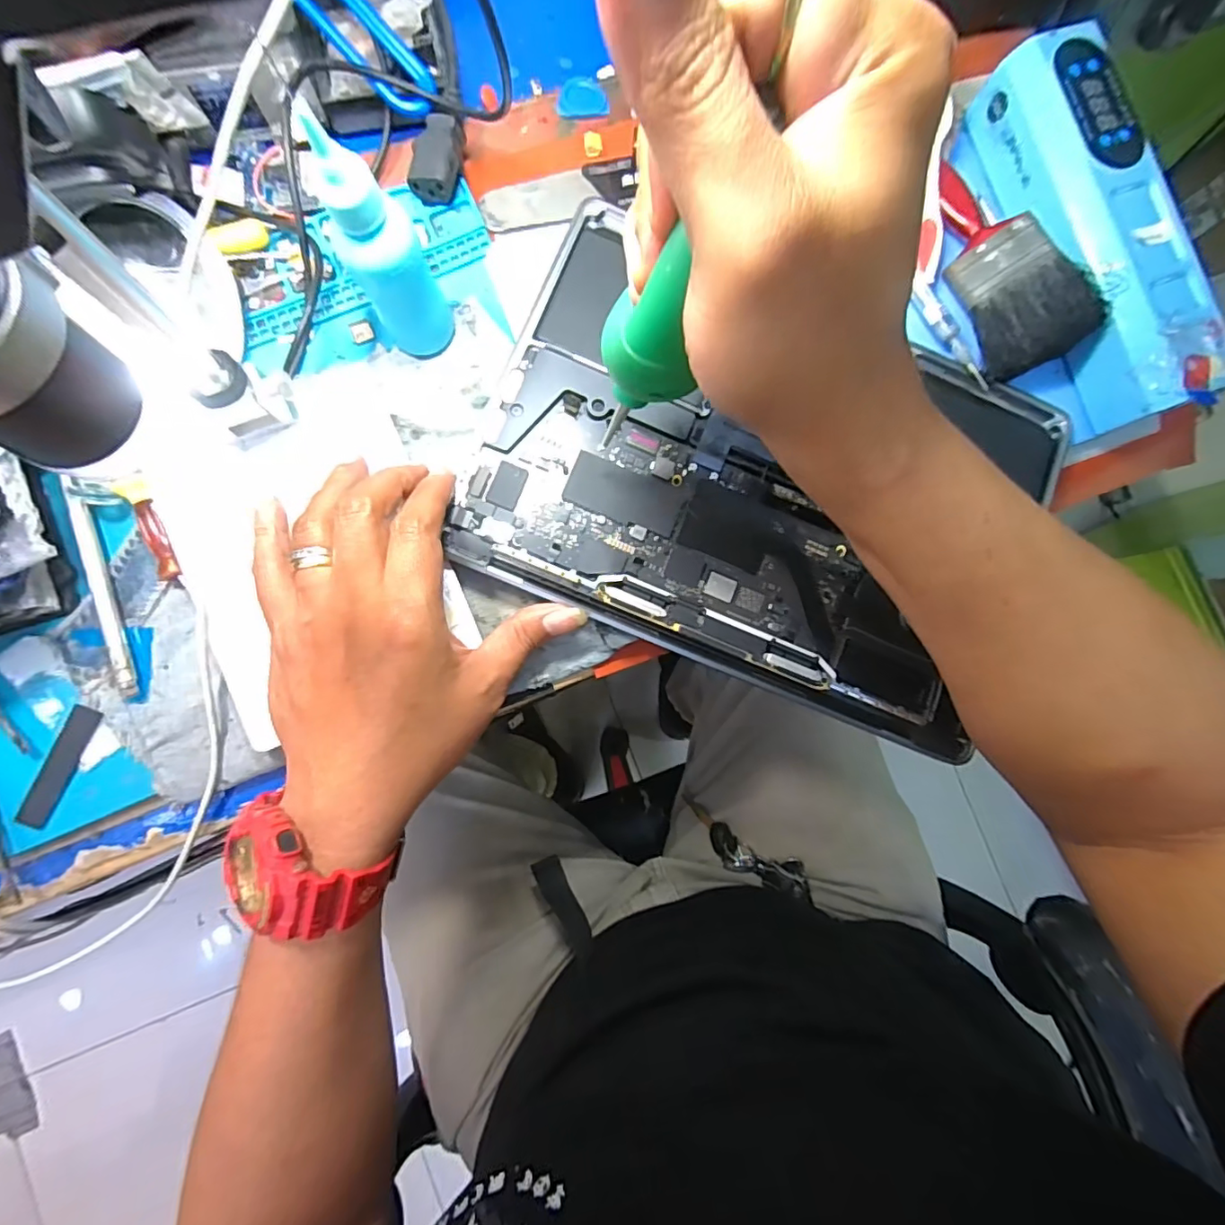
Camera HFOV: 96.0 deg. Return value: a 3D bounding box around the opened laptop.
[{"bbox_3d":[0.080,-0.070,0.293,0.287,0.011,0.205,22,83,-2],"label":"opened laptop"}]

